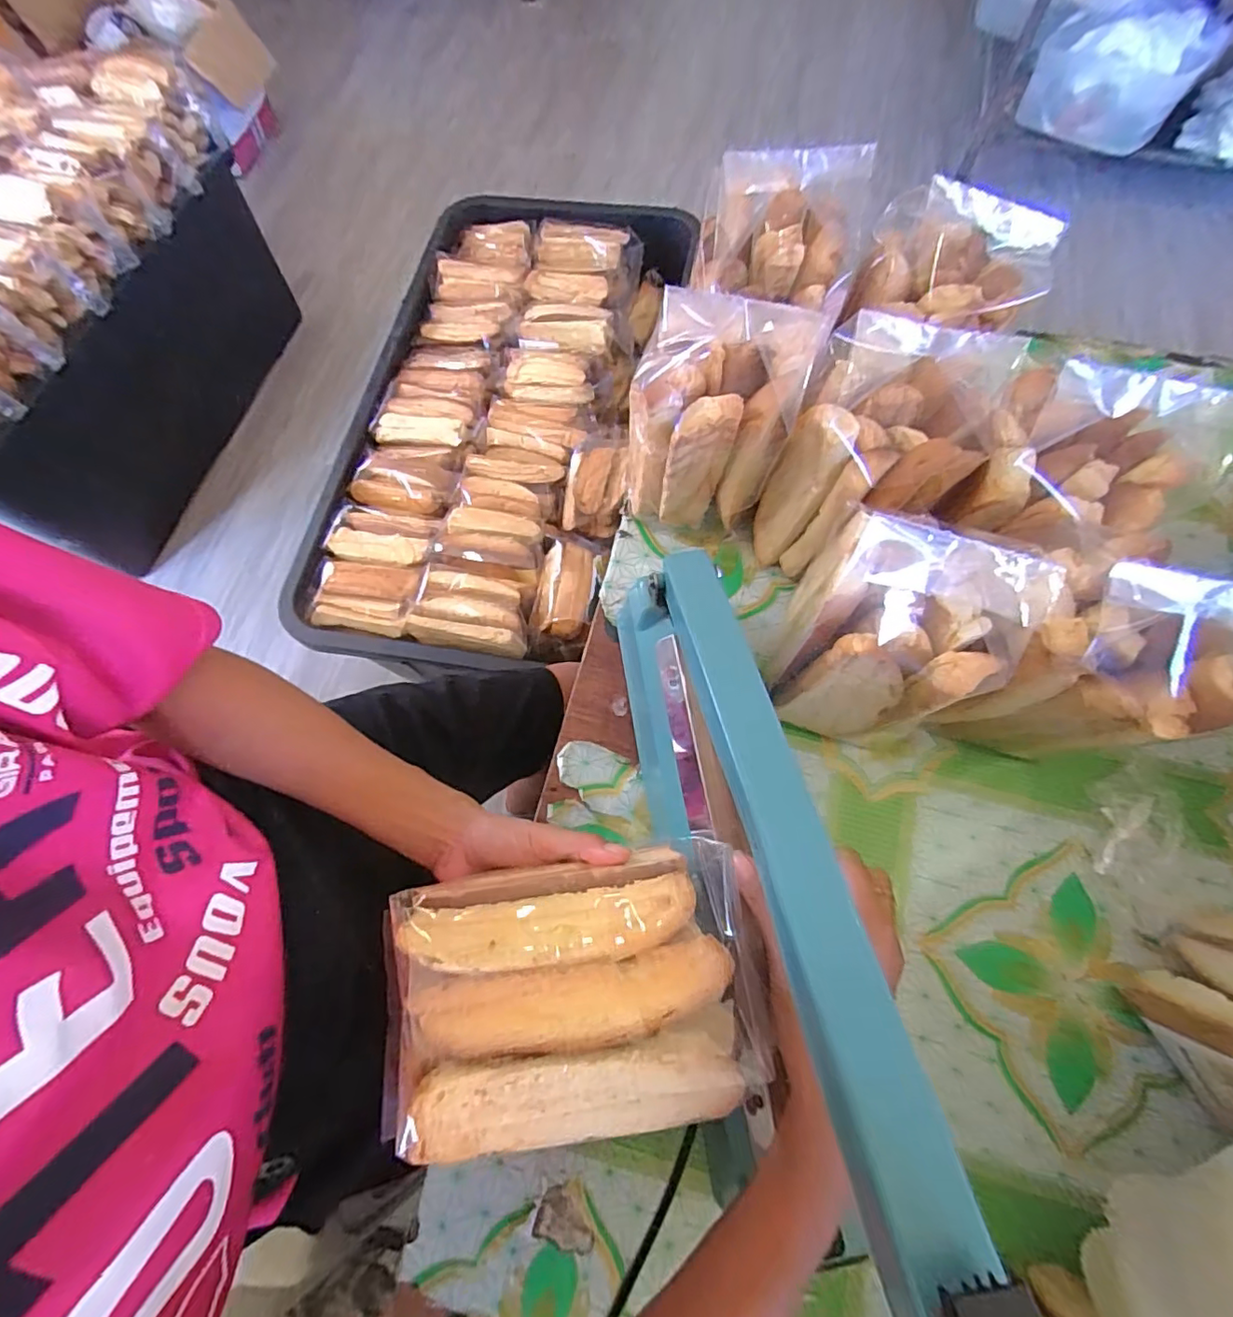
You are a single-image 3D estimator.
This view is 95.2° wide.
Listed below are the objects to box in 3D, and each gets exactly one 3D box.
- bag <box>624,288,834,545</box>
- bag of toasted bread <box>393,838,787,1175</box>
[{"bbox_3d":[0.069,-0.168,0.422,0.125,0.171,0.078,8,71,5],"label":"bag"},{"bbox_3d":[-0.019,0.157,0.265,0.163,0.049,0.109,-9,70,-1],"label":"bag of toasted bread"}]

